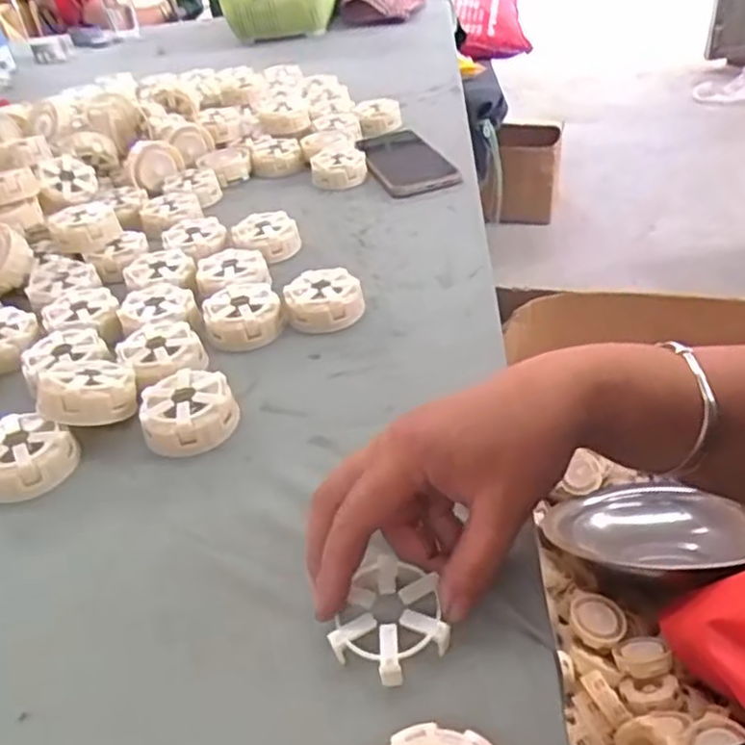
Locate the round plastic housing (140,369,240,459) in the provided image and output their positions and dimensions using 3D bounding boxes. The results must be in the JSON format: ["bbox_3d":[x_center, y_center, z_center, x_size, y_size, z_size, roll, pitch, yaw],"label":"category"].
[{"bbox_3d":[-0.121,0.026,0.464,0.059,0.028,0.059,-5,36,4],"label":"round plastic housing"}]

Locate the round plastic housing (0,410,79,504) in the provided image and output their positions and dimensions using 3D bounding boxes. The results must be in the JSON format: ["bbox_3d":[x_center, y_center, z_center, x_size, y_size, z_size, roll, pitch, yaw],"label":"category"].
[{"bbox_3d":[-0.222,0.051,0.446,0.059,0.027,0.059,-5,36,4],"label":"round plastic housing"}]

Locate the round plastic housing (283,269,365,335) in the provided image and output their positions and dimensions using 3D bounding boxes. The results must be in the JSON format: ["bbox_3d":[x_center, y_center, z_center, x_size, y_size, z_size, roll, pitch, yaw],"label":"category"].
[{"bbox_3d":[-0.039,-0.058,0.564,0.060,0.030,0.060,-5,36,4],"label":"round plastic housing"}]

